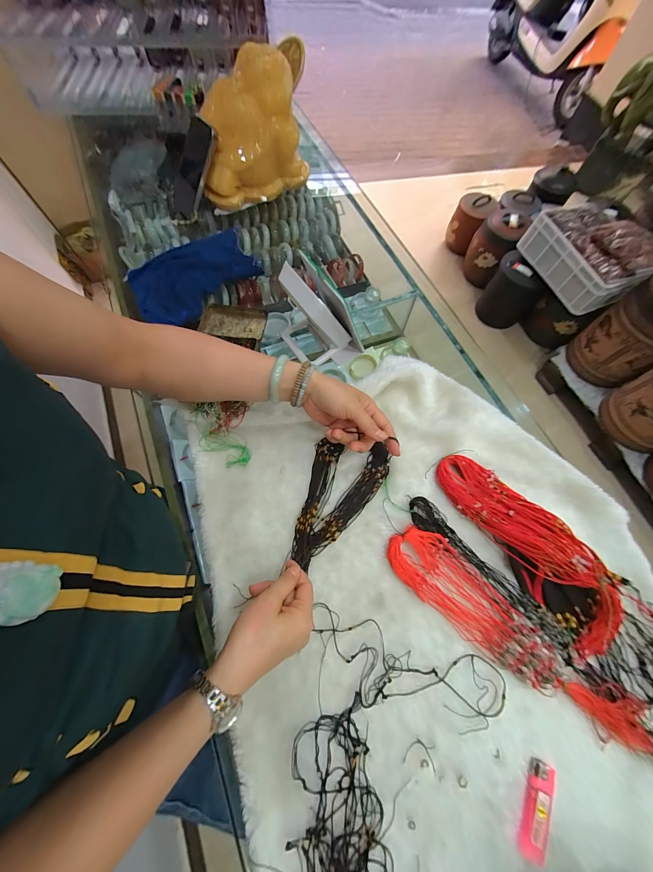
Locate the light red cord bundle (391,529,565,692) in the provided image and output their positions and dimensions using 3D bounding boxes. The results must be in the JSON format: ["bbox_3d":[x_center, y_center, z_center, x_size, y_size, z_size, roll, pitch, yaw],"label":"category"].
[{"bbox_3d":[0.179,0.209,0.372,0.079,0.023,0.225,-43,75,-15],"label":"light red cord bundle"}]

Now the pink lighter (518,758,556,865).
[{"bbox_3d":[0.220,0.391,0.308,0.023,0.015,0.079,26,71,9],"label":"pink lighter"}]

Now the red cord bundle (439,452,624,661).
[{"bbox_3d":[0.264,0.134,0.385,0.087,0.044,0.273,-31,72,-12],"label":"red cord bundle"}]

